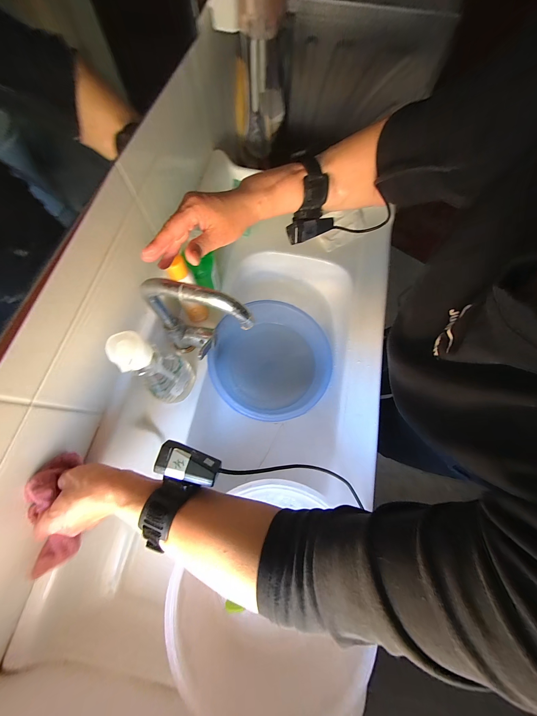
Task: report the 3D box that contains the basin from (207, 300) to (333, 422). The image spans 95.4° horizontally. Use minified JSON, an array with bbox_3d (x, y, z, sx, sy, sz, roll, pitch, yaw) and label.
[{"bbox_3d":[0.021,0.012,0.571,0.241,0.112,0.277,31,72,10],"label":"basin"}]

